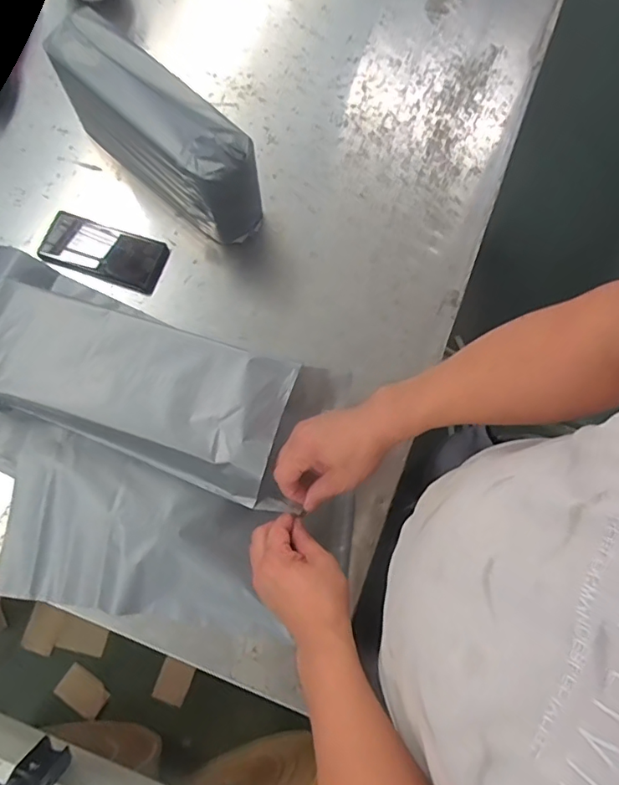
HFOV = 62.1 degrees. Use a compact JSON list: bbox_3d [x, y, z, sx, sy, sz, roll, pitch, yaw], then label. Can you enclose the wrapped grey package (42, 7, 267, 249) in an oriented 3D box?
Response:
[{"bbox_3d":[-0.197,-0.345,0.685,0.098,0.157,0.313,-43,79,-12],"label":"wrapped grey package"}]

